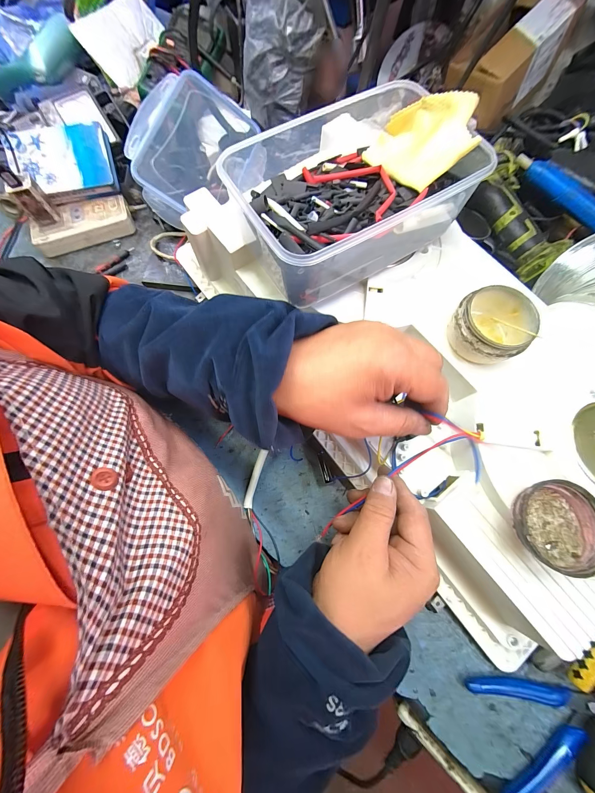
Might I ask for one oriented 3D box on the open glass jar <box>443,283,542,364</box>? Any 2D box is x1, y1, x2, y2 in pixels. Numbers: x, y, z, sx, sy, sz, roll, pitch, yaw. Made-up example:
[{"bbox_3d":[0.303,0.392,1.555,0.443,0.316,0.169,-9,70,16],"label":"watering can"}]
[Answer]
[{"bbox_3d":[0.165,-0.060,0.242,0.059,0.034,0.062,0,70,1],"label":"open glass jar"}]

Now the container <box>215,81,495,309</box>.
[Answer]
[{"bbox_3d":[0.049,-0.174,0.255,0.203,0.081,0.128,-30,73,-9],"label":"container"}]

